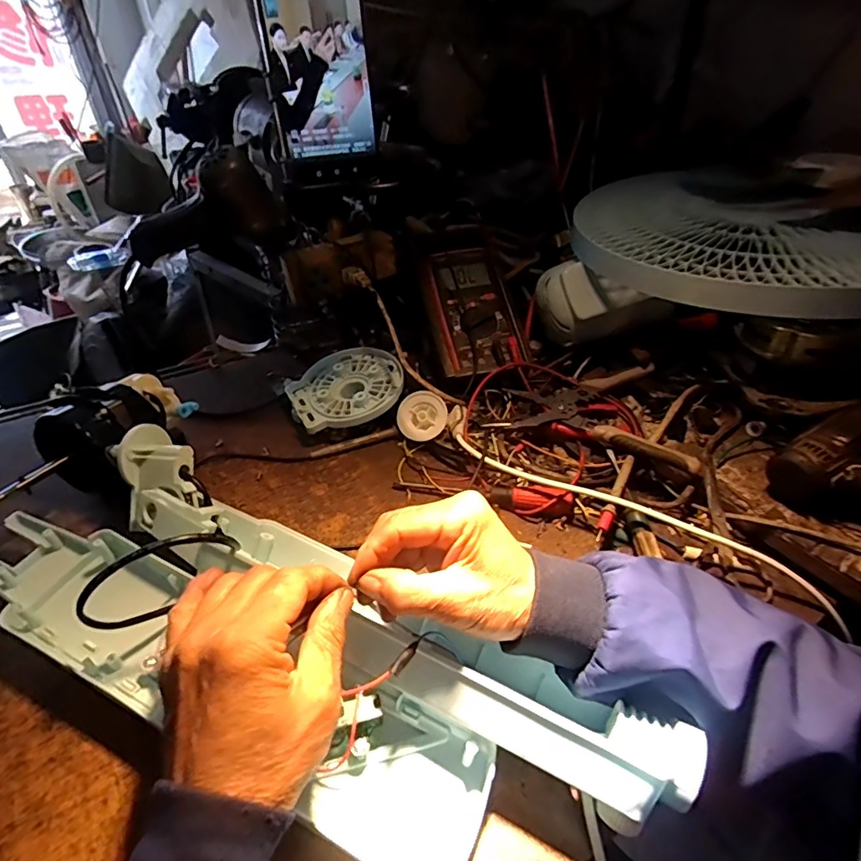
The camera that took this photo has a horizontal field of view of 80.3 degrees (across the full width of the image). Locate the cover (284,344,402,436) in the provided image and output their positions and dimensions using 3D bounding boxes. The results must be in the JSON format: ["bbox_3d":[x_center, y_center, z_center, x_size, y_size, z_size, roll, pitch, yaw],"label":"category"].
[{"bbox_3d":[-0.094,-0.051,0.569,0.121,0.012,0.115,-27,49,-13],"label":"cover"}]

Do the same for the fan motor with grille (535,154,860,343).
[{"bbox_3d":[0.355,-0.194,0.589,0.387,0.160,0.331,27,46,27],"label":"fan motor with grille"}]

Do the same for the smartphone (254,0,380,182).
[{"bbox_3d":[-0.080,-0.269,0.364,0.076,0.156,0.007,-19,33,-23],"label":"smartphone"}]

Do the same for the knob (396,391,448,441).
[{"bbox_3d":[-0.009,-0.016,0.547,0.053,0.007,0.051,-1,79,3],"label":"knob"}]

